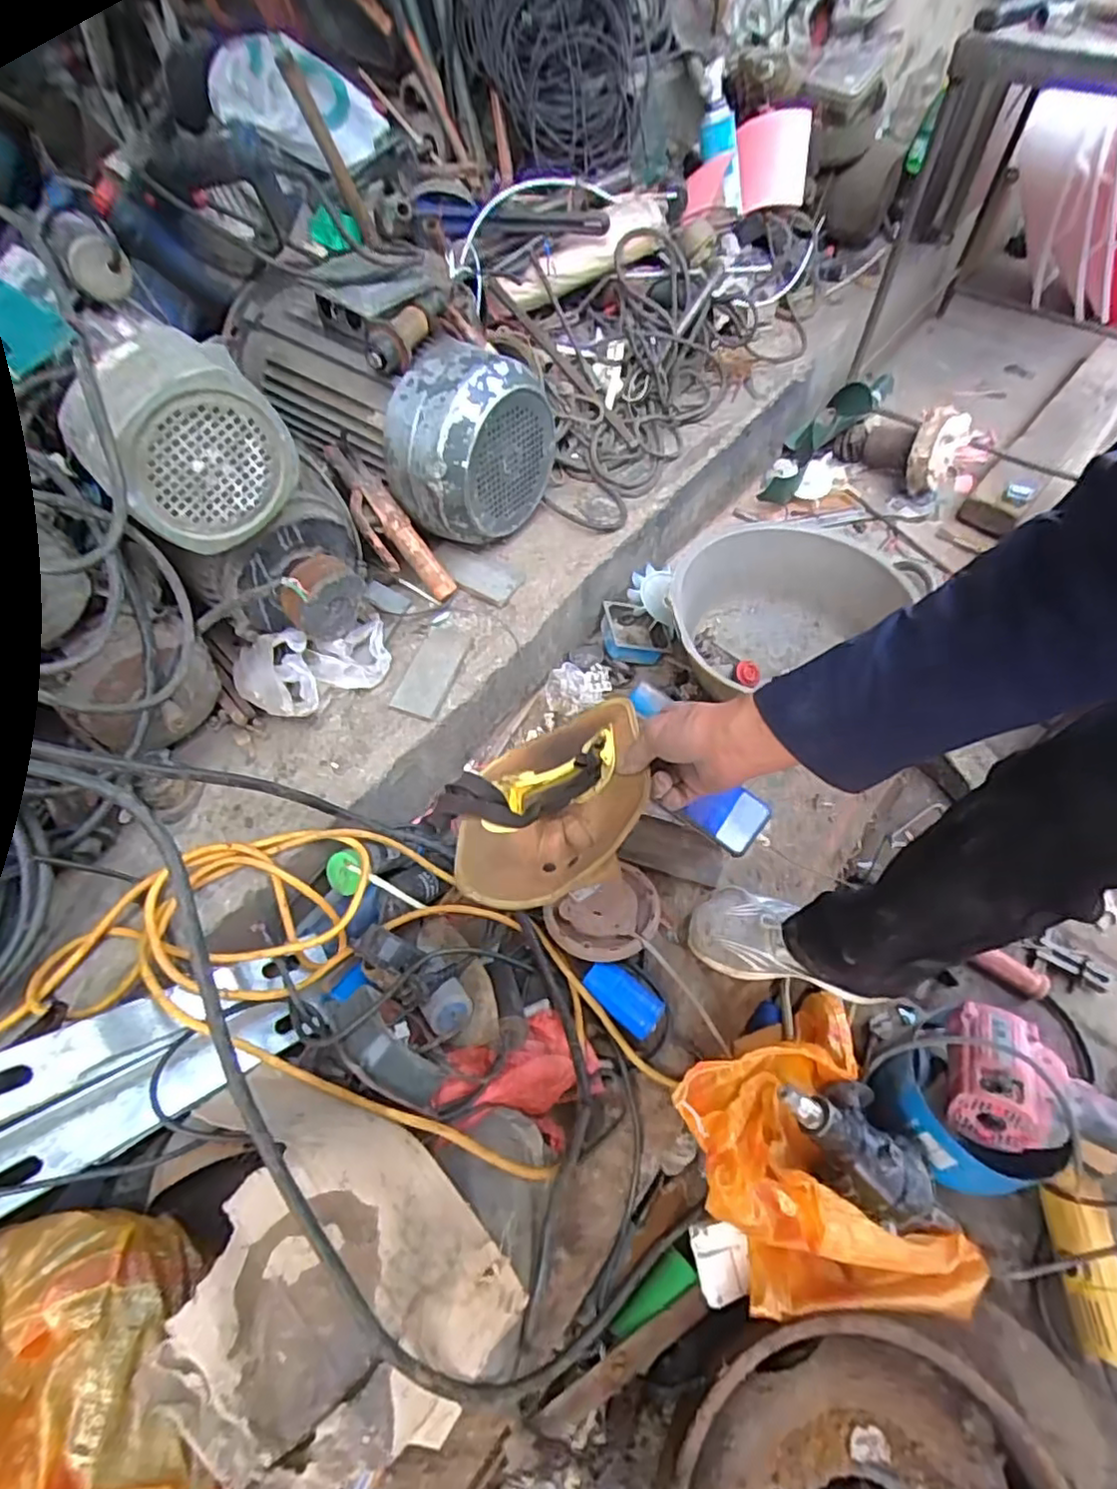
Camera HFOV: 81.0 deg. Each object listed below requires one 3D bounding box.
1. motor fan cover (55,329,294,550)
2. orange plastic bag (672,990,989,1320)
[{"bbox_3d":[-0.377,-0.302,0.659,0.166,0.165,0.104,-38,64,-20],"label":"motor fan cover"},{"bbox_3d":[0.311,0.494,0.756,0.286,0.152,0.342,-19,59,-10],"label":"orange plastic bag"}]

